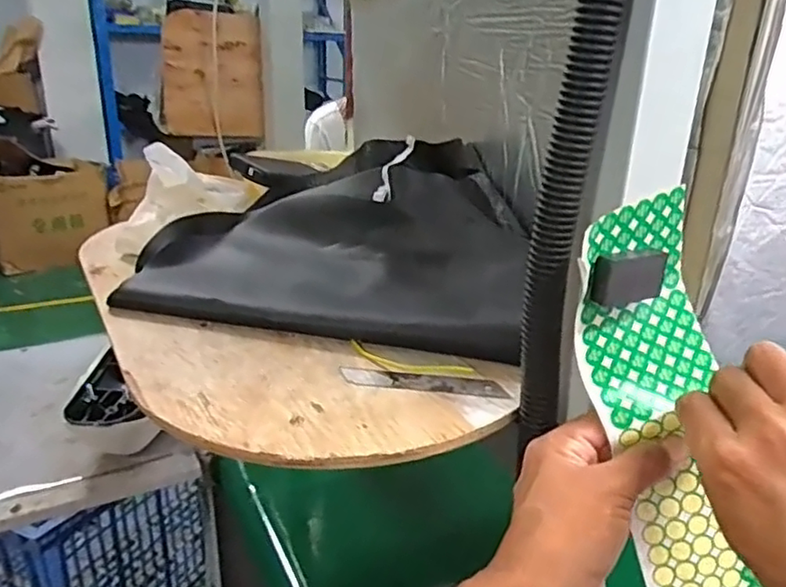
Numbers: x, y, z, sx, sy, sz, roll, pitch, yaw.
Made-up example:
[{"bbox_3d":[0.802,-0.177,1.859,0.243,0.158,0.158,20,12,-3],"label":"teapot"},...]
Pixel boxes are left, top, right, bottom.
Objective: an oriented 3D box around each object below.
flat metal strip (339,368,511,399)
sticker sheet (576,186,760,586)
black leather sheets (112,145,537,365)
[{"bbox_3d":[0.018,0.054,0.385,0.101,0.004,0.020,5,22,9],"label":"flat metal strip"},{"bbox_3d":[0.140,0.063,0.328,0.070,0.218,0.036,-15,4,-35],"label":"sticker sheet"},{"bbox_3d":[-0.043,-0.052,0.499,0.298,0.103,0.193,7,22,14],"label":"black leather sheets"}]

